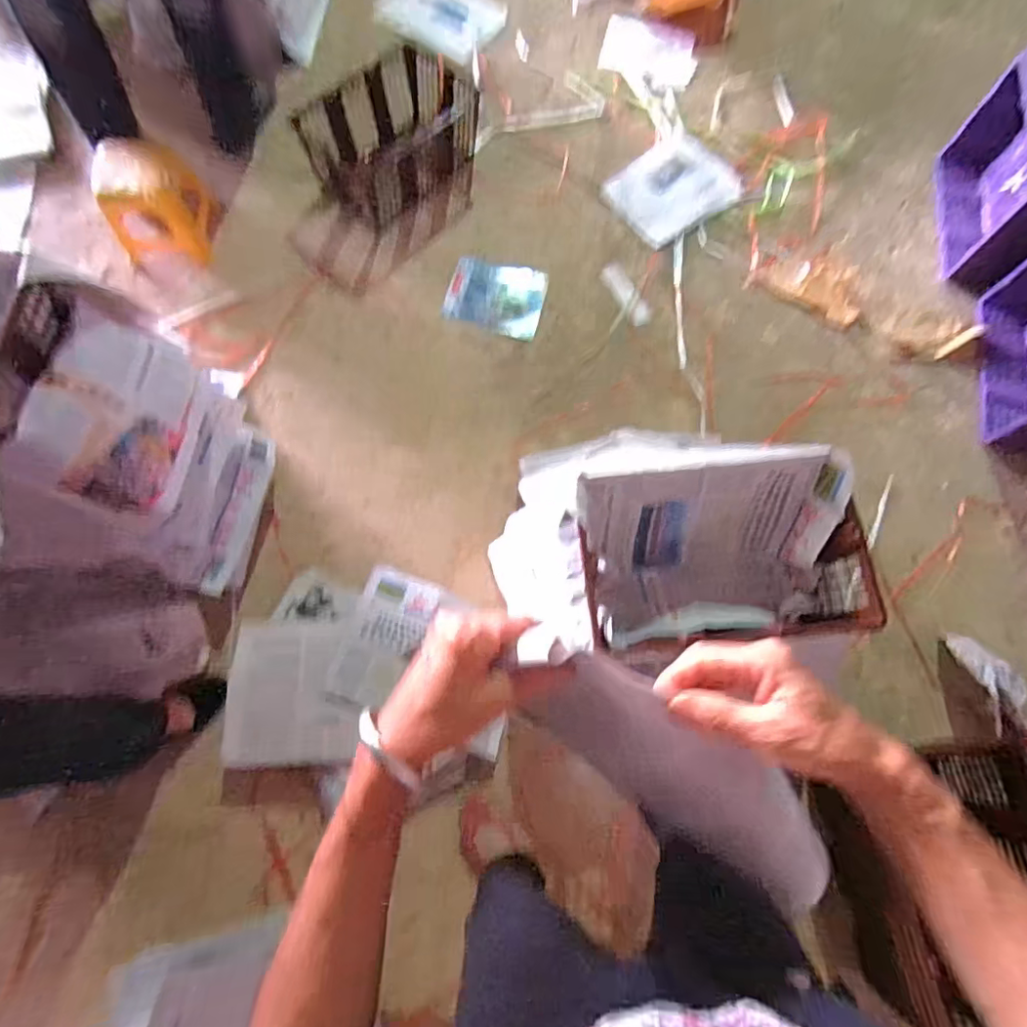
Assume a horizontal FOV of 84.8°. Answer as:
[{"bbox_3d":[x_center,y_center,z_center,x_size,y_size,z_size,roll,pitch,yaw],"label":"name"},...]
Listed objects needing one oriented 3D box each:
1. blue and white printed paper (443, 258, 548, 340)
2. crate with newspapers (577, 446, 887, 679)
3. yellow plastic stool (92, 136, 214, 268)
[{"bbox_3d":[-0.043,-0.602,1.546,0.251,0.024,0.203,15,85,-6],"label":"blue and white printed paper"},{"bbox_3d":[0.341,0.077,0.980,0.458,0.224,0.282,-5,73,-3],"label":"crate with newspapers"},{"bbox_3d":[-0.920,-0.803,1.463,0.229,0.195,0.263,-18,75,-7],"label":"yellow plastic stool"}]

